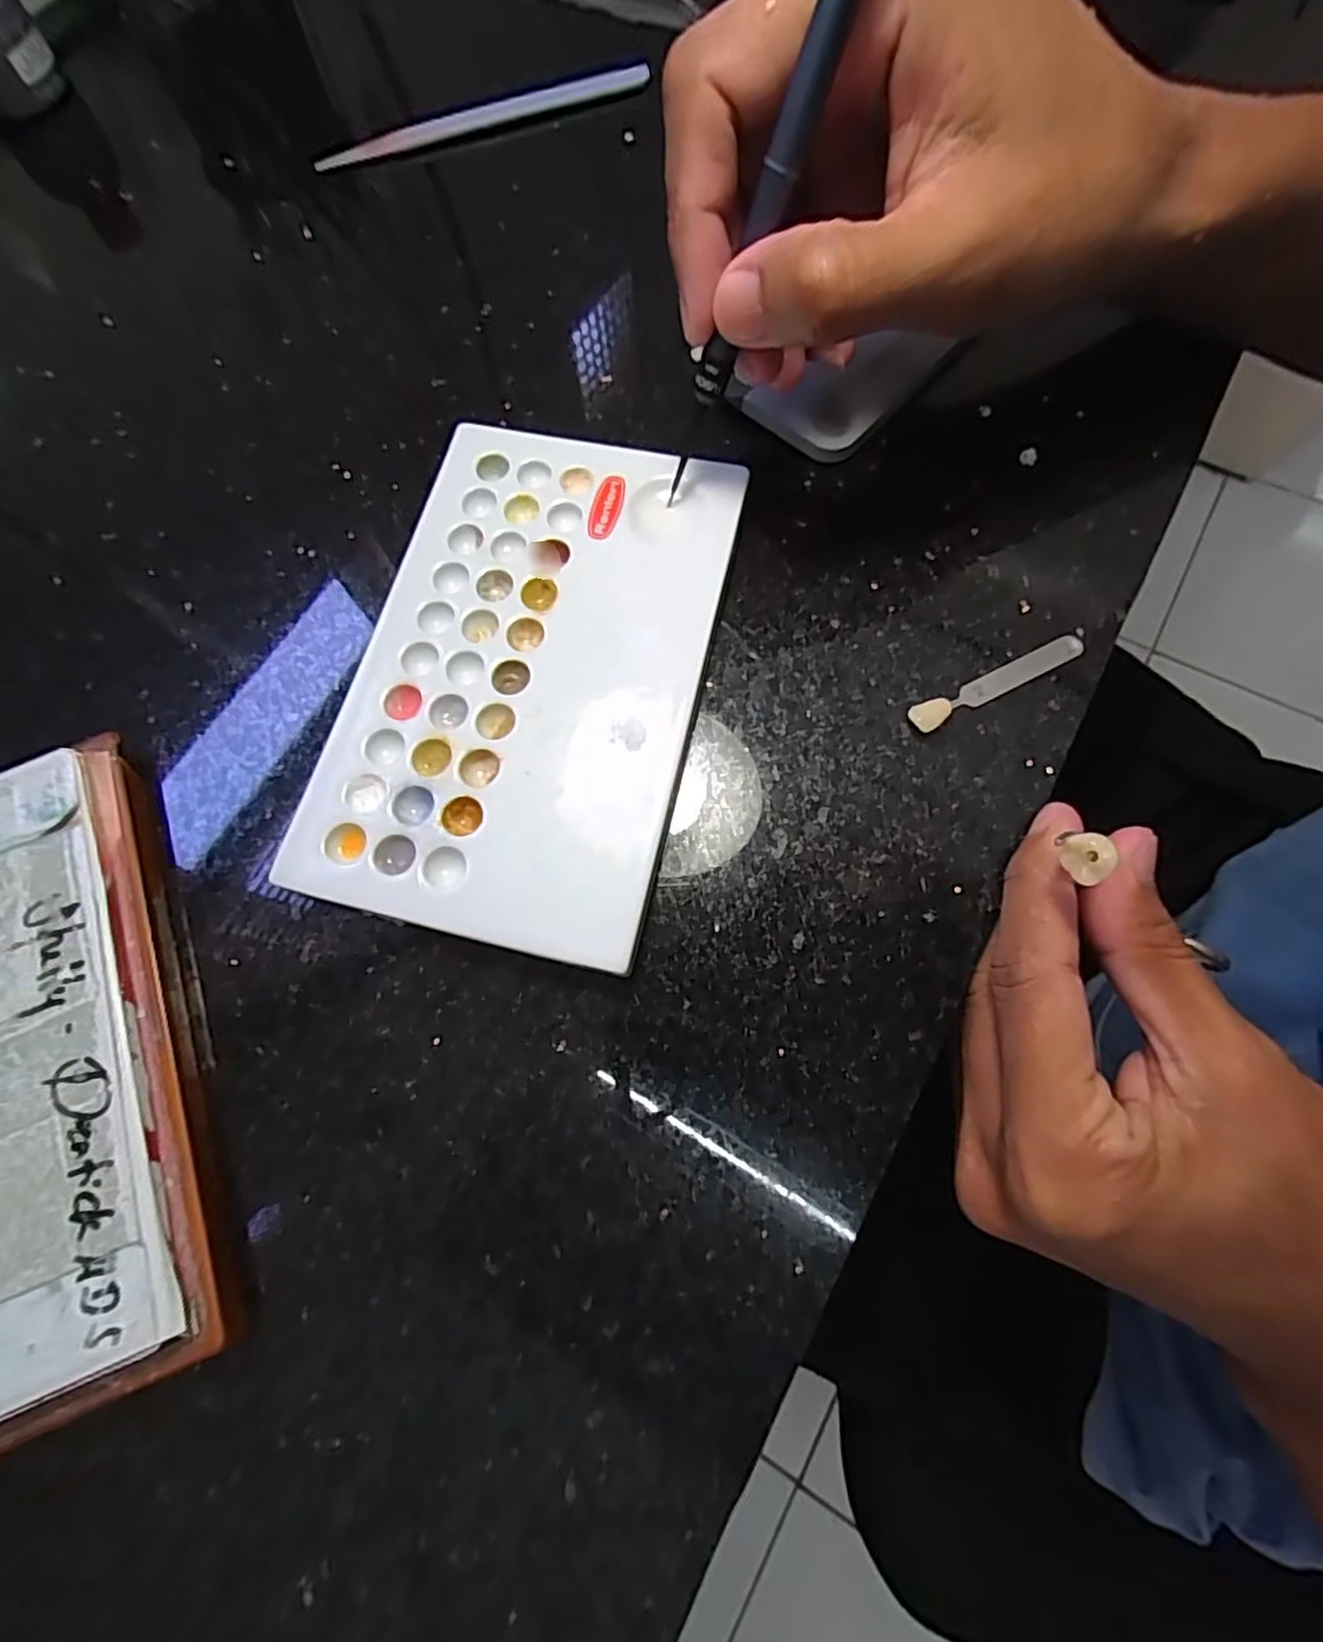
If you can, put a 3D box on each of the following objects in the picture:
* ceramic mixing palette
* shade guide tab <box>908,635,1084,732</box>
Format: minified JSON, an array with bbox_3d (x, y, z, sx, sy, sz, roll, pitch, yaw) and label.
[{"bbox_3d":[-0.036,-0.043,0.187,0.094,0.012,0.151,13,73,5],"label":"ceramic mixing palette"},{"bbox_3d":[0.094,-0.039,0.186,0.055,0.004,0.008,-27,73,-6],"label":"shade guide tab"}]

